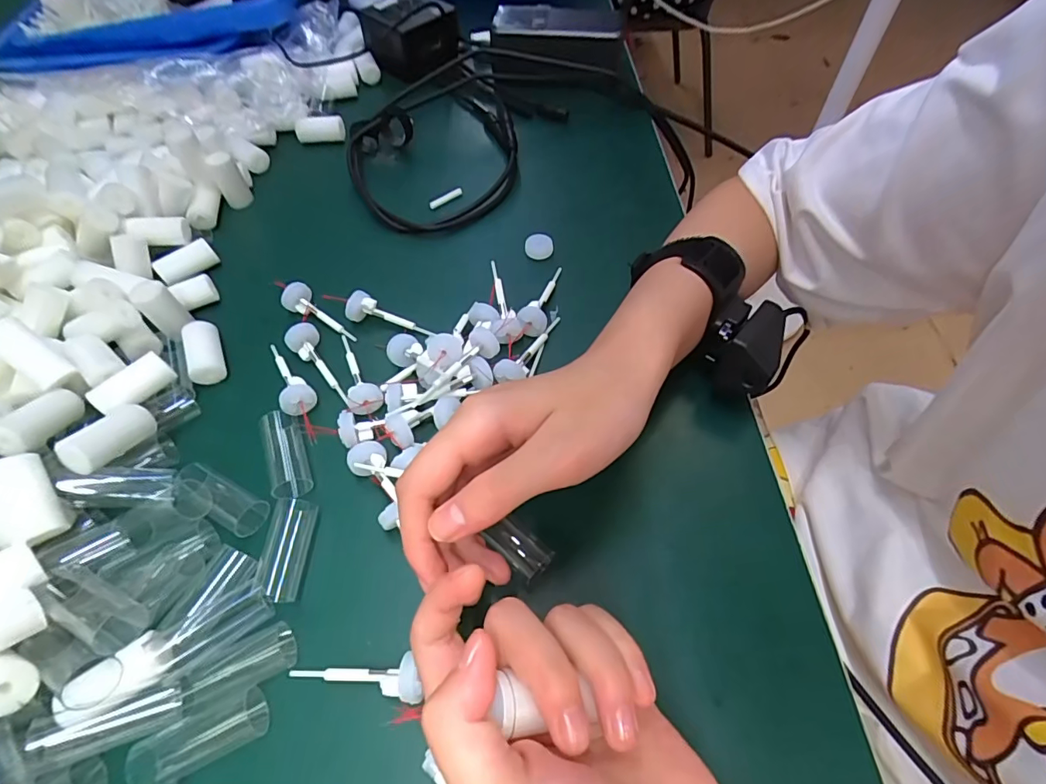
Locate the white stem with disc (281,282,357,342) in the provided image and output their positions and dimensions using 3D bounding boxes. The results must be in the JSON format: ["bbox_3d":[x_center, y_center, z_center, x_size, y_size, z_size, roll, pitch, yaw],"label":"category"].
[{"bbox_3d":[-0.139,-0.054,0.344,0.060,0.015,0.019,34,64,5],"label":"white stem with disc"}]

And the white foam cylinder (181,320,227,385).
[{"bbox_3d":[-0.208,-0.026,0.326,0.020,0.017,0.042,-21,60,-12],"label":"white foam cylinder"}]

